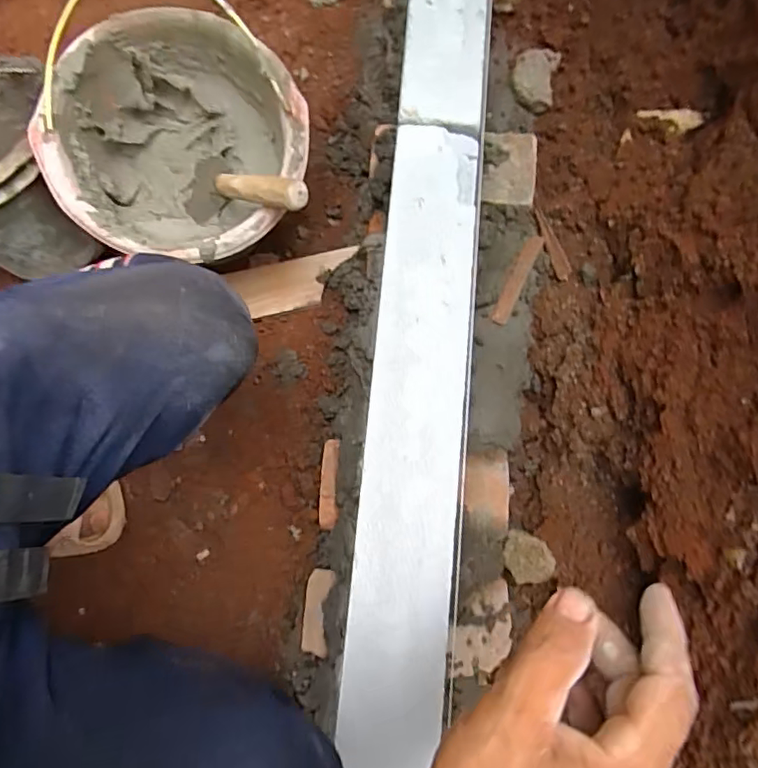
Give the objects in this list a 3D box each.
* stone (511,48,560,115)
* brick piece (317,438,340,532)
[{"bbox_3d":[0.220,-0.438,0.785,0.061,0.028,0.094,11,78,1],"label":"stone"},{"bbox_3d":[-0.061,0.121,0.671,0.022,0.023,0.103,1,78,-1],"label":"brick piece"}]

